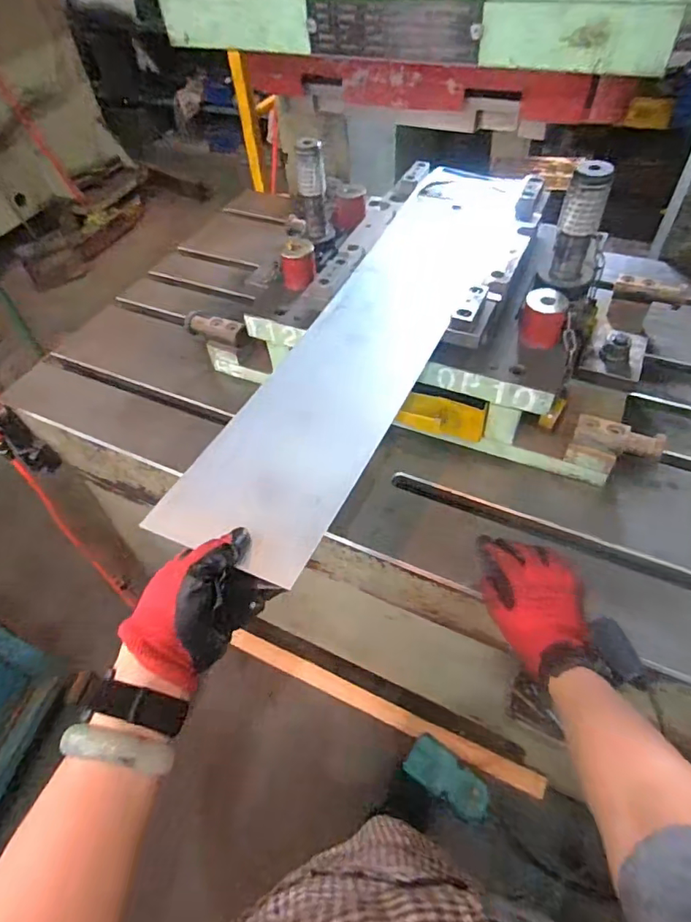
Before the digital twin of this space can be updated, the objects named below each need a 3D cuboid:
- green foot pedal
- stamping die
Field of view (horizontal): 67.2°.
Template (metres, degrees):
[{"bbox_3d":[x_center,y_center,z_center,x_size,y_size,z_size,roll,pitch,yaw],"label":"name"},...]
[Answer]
[{"bbox_3d":[0.229,0.704,1.153,0.191,0.025,0.089,35,88,14],"label":"green foot pedal"},{"bbox_3d":[0.125,-0.263,0.769,0.683,0.270,0.392,18,54,18],"label":"stamping die"}]

